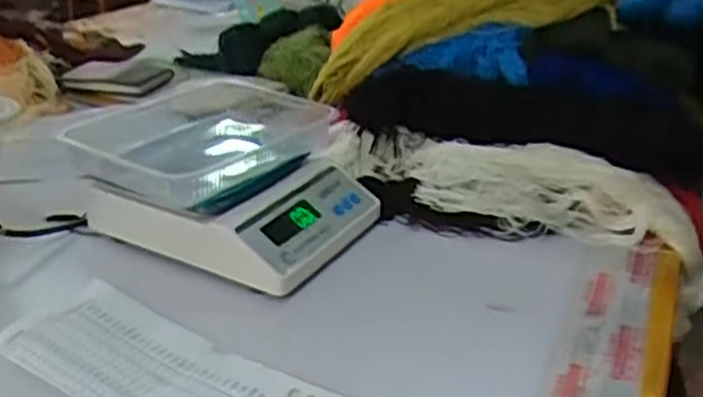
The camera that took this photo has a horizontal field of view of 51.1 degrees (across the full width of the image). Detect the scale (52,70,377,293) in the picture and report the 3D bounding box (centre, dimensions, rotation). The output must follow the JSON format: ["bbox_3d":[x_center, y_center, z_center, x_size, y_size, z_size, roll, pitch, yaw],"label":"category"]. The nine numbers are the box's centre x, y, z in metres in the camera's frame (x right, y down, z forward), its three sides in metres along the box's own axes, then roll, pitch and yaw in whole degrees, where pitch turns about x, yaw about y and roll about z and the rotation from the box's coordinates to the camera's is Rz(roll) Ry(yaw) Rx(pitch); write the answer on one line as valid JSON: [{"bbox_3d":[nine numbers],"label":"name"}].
[{"bbox_3d":[-0.126,-0.022,0.752,0.256,0.098,0.232,16,29,26],"label":"scale"}]

